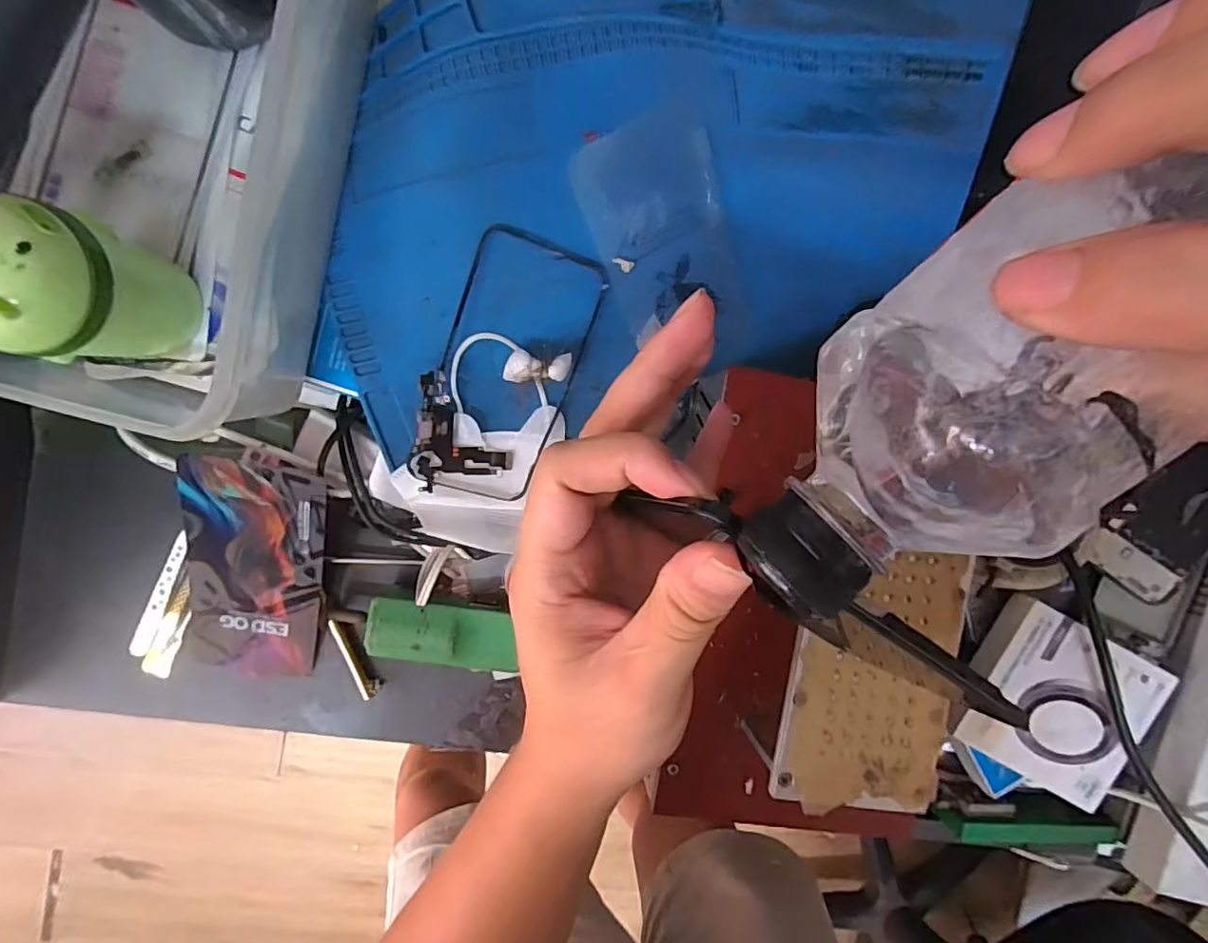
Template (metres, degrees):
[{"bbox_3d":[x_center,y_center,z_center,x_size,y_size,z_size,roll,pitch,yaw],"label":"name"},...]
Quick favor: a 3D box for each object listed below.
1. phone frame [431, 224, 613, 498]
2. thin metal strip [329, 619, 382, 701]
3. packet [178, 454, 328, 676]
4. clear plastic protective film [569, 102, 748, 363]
[{"bbox_3d":[-0.053,-0.056,0.321,0.076,0.009,0.150,15,102,-22],"label":"phone frame"},{"bbox_3d":[-0.167,0.125,0.372,0.012,0.004,0.058,-22,94,-5],"label":"thin metal strip"},{"bbox_3d":[-0.216,0.061,0.343,0.076,0.026,0.153,13,113,-7],"label":"packet"},{"bbox_3d":[0.039,-0.122,0.323,0.073,0.006,0.142,-25,126,2],"label":"clear plastic protective film"}]

